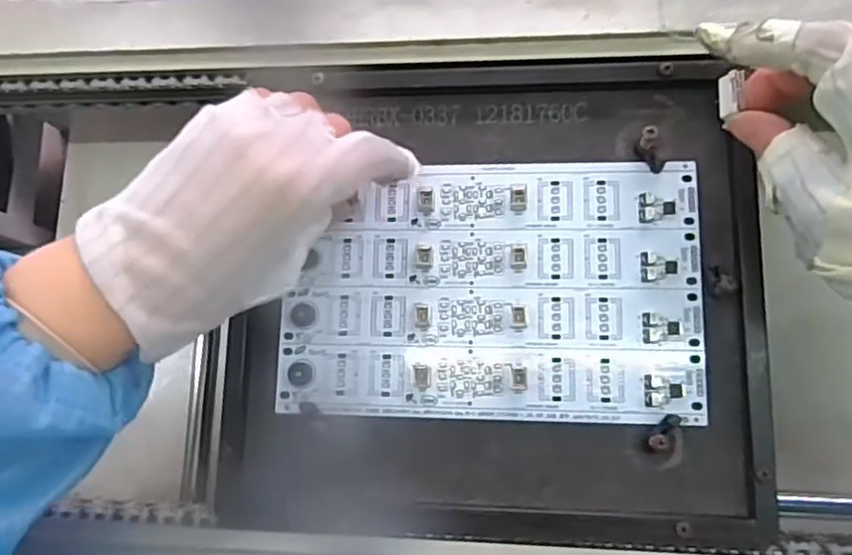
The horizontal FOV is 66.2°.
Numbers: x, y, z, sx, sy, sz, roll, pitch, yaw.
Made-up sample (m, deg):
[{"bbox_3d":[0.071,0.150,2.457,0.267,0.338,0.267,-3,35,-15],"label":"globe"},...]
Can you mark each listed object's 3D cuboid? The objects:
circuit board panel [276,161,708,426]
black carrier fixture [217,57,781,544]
[{"bbox_3d":[0.031,0.005,0.329,0.205,0.004,0.128,0,80,7],"label":"circuit board panel"},{"bbox_3d":[0.031,0.004,0.326,0.252,0.026,0.233,1,79,7],"label":"black carrier fixture"}]

